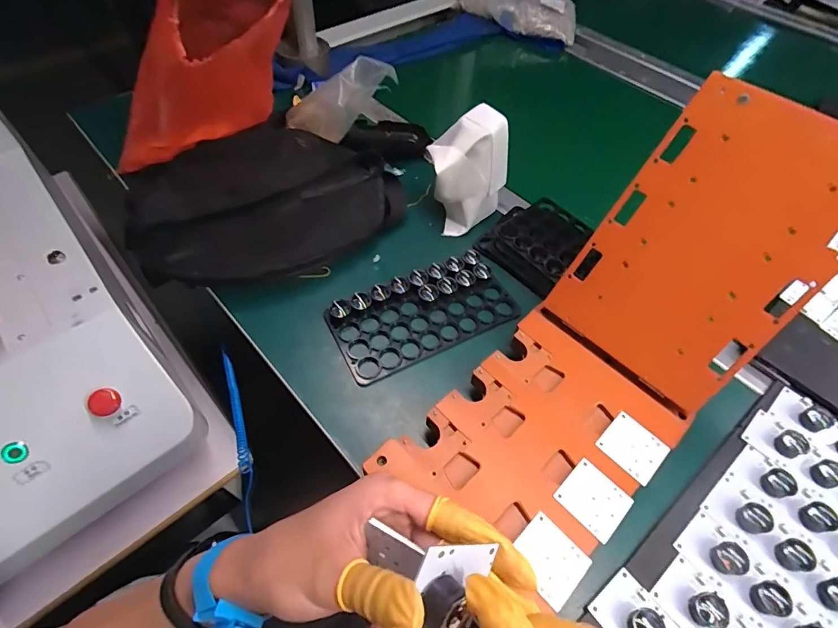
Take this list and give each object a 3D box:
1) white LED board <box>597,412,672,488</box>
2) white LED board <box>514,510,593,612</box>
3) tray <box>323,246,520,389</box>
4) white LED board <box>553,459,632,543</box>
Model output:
[{"bbox_3d":[0.183,0.112,0.369,0.044,0.004,0.047,-37,64,-24],"label":"white LED board"},{"bbox_3d":[0.096,0.180,0.318,0.044,0.004,0.048,-38,65,-25],"label":"white LED board"},{"bbox_3d":[0.005,-0.003,0.470,0.194,0.022,0.096,-23,59,-17],"label":"tray"},{"bbox_3d":[0.138,0.146,0.342,0.045,0.004,0.048,-38,65,-25],"label":"white LED board"}]

